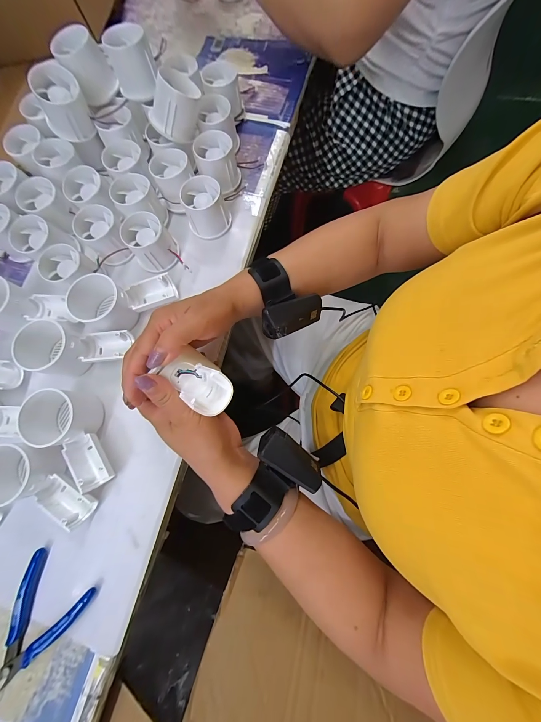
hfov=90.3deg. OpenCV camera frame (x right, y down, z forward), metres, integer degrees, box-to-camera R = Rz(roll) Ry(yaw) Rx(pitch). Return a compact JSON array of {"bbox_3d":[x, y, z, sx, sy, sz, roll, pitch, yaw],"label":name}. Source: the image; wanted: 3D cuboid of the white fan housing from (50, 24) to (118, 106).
[{"bbox_3d":[-0.238,-0.375,0.346,0.052,0.056,0.063,-40,78,-6],"label":"white fan housing"}]

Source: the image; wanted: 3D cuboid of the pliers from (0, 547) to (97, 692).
[{"bbox_3d":[-0.250,0.271,0.279,0.079,0.012,0.114,32,81,9],"label":"pliers"}]

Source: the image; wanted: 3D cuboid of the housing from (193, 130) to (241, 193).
[{"bbox_3d":[-0.072,-0.270,0.369,0.054,0.048,0.052,-12,77,0],"label":"housing"}]

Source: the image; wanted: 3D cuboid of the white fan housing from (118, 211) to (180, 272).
[{"bbox_3d":[-0.155,-0.152,0.348,0.055,0.045,0.056,-30,77,-4],"label":"white fan housing"}]

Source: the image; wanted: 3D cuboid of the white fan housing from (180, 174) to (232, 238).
[{"bbox_3d":[-0.085,-0.200,0.355,0.054,0.047,0.054,-22,77,-2],"label":"white fan housing"}]

